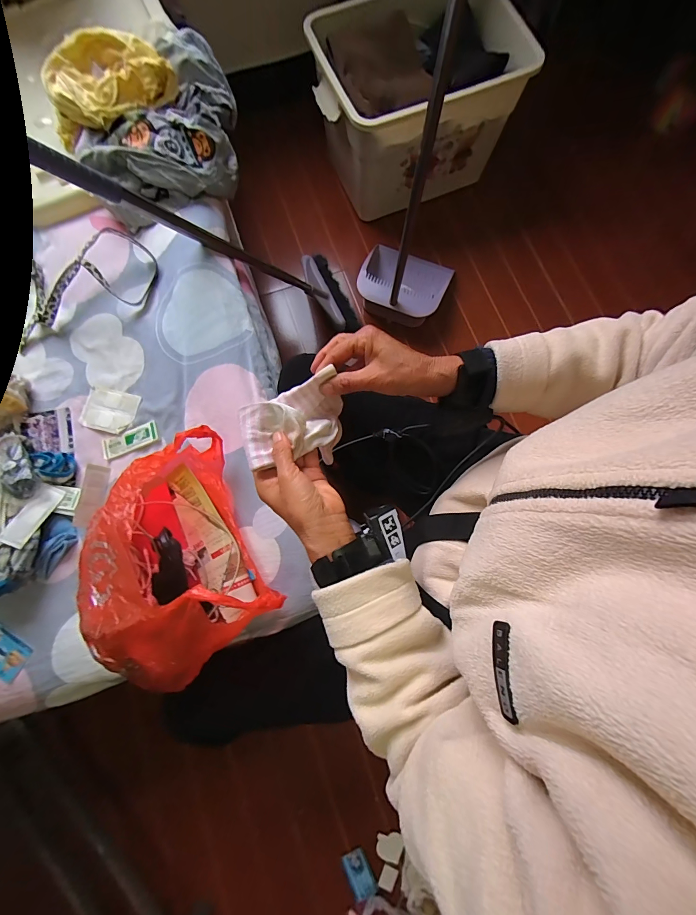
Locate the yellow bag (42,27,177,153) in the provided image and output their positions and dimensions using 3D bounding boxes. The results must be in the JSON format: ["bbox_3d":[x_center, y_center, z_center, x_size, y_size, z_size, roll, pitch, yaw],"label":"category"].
[{"bbox_3d":[-0.387,-0.611,0.573,0.210,0.071,0.156,10,79,2],"label":"yellow bag"}]

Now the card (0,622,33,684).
[{"bbox_3d":[-0.492,0.272,0.488,0.084,0.004,0.051,36,76,2],"label":"card"}]

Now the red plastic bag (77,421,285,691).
[{"bbox_3d":[-0.206,0.115,0.416,0.208,0.172,0.244,-35,81,-6],"label":"red plastic bag"}]

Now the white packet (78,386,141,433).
[{"bbox_3d":[-0.376,-0.075,0.546,0.083,0.006,0.067,15,80,3],"label":"white packet"}]

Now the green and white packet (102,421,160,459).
[{"bbox_3d":[-0.337,-0.027,0.533,0.091,0.005,0.033,-19,80,-3],"label":"green and white packet"}]

